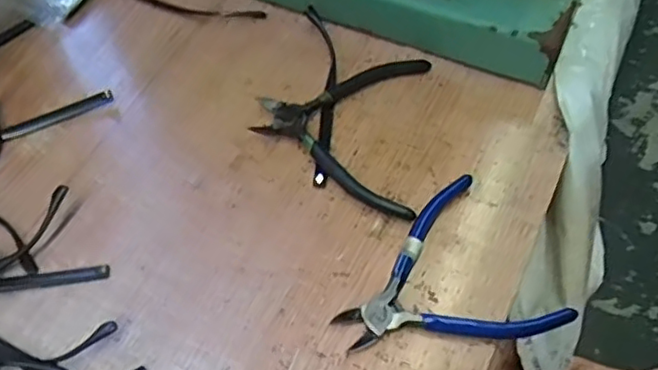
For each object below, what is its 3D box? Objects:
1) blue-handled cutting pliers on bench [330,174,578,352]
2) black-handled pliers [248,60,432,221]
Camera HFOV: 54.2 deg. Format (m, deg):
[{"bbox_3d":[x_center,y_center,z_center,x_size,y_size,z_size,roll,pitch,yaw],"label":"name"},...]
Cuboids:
[{"bbox_3d":[0.058,0.055,0.358,0.112,0.012,0.099,-22,60,-11],"label":"blue-handled cutting pliers on bench"},{"bbox_3d":[0.007,-0.039,0.414,0.105,0.016,0.123,6,59,6],"label":"black-handled pliers"}]

